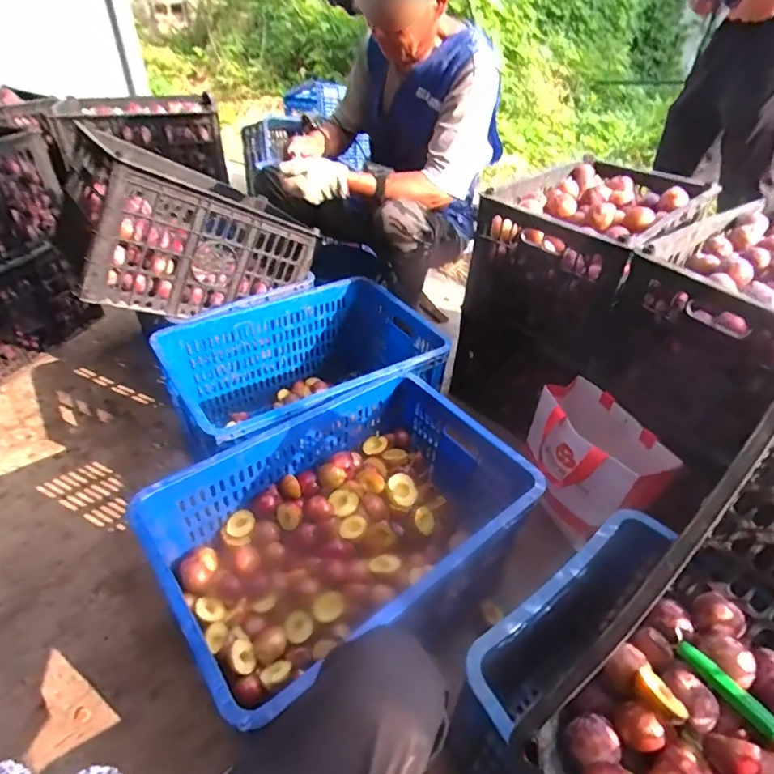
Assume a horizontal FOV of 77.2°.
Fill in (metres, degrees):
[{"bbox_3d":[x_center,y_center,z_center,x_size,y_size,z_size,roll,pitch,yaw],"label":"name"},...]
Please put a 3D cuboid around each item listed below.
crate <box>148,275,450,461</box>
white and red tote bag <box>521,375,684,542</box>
[{"bbox_3d":[-0.164,-0.011,1.132,0.592,0.276,0.387,-25,46,-29],"label":"crate"},{"bbox_3d":[0.392,0.133,0.952,0.170,0.169,0.253,-15,42,-19],"label":"white and red tote bag"}]

